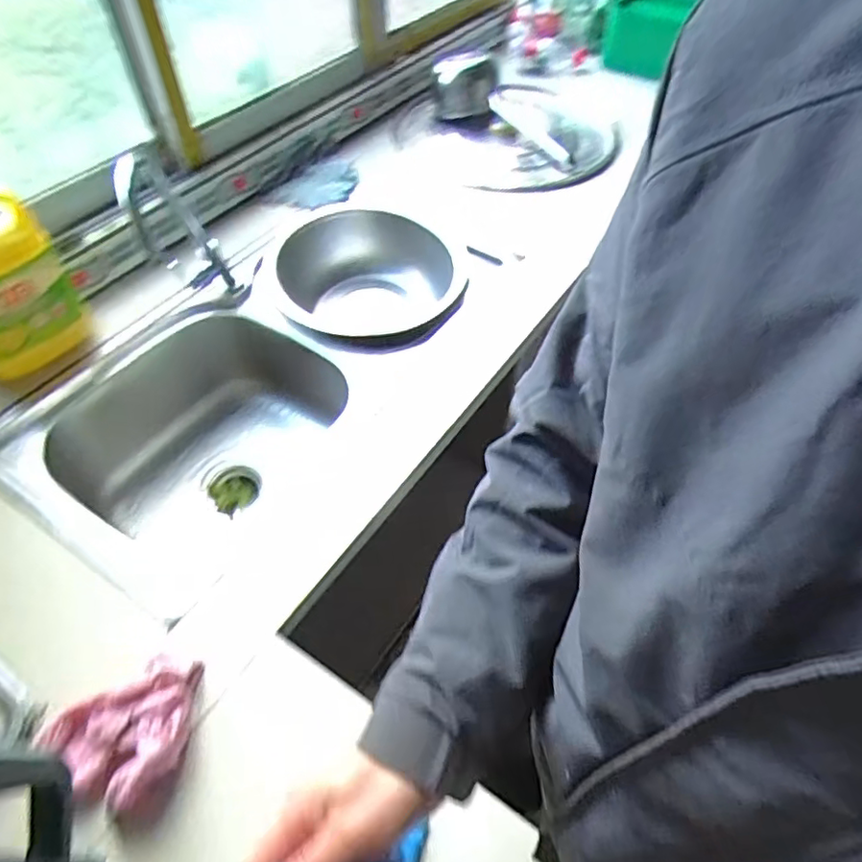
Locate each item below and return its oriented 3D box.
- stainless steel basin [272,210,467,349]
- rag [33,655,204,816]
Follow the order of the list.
[{"bbox_3d":[-0.102,-0.220,1.061,0.307,0.170,0.344,-19,55,-16],"label":"stainless steel basin"},{"bbox_3d":[-0.278,0.260,0.532,0.127,0.051,0.121,6,52,4],"label":"rag"}]

